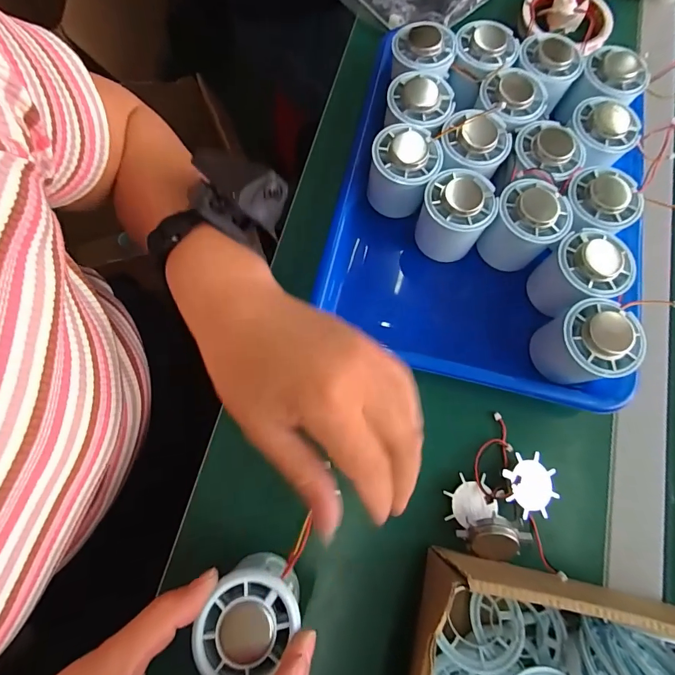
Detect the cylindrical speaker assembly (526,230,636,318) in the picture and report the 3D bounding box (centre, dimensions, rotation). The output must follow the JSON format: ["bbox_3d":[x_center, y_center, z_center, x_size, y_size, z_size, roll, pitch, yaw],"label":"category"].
[{"bbox_3d":[0.186,-0.047,0.298,0.050,0.055,0.051,1,73,-2],"label":"cylindrical speaker assembly"}]

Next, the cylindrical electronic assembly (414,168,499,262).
[{"bbox_3d":[0.092,-0.095,0.310,0.053,0.053,0.057,1,73,-2],"label":"cylindrical electronic assembly"}]

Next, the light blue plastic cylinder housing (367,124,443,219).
[{"bbox_3d":[0.054,-0.137,0.323,0.054,0.054,0.056,9,73,1],"label":"light blue plastic cylinder housing"}]

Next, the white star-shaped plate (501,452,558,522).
[{"bbox_3d":[0.138,0.105,0.273,0.040,0.009,0.041,42,76,10],"label":"white star-shaped plate"}]

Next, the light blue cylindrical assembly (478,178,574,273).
[{"bbox_3d":[0.149,-0.090,0.308,0.053,0.059,0.050,1,73,-2],"label":"light blue cylindrical assembly"}]

